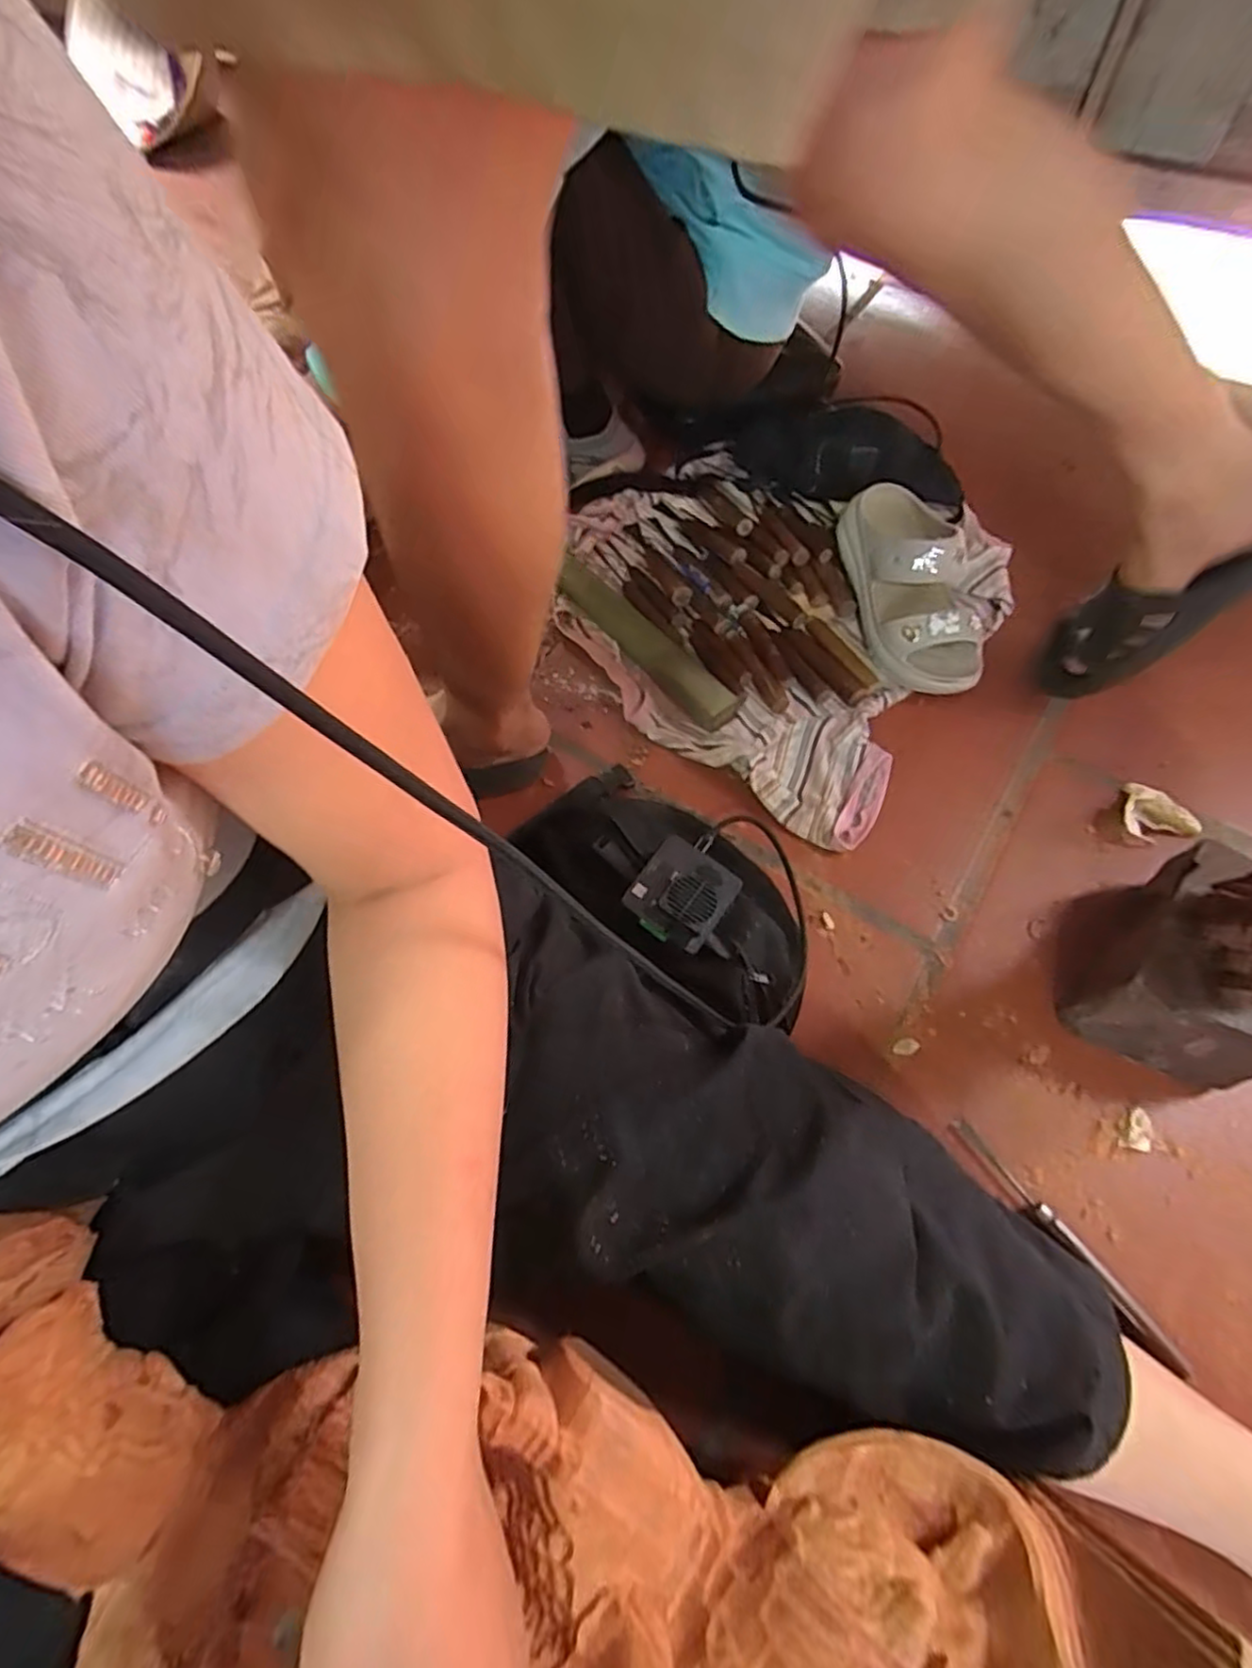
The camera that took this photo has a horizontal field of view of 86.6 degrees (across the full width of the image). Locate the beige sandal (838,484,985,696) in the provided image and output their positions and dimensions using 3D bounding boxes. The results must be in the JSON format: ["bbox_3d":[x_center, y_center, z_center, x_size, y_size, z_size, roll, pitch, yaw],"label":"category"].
[{"bbox_3d":[0.303,-0.262,0.701,0.099,0.105,0.240,-15,78,-4],"label":"beige sandal"}]

